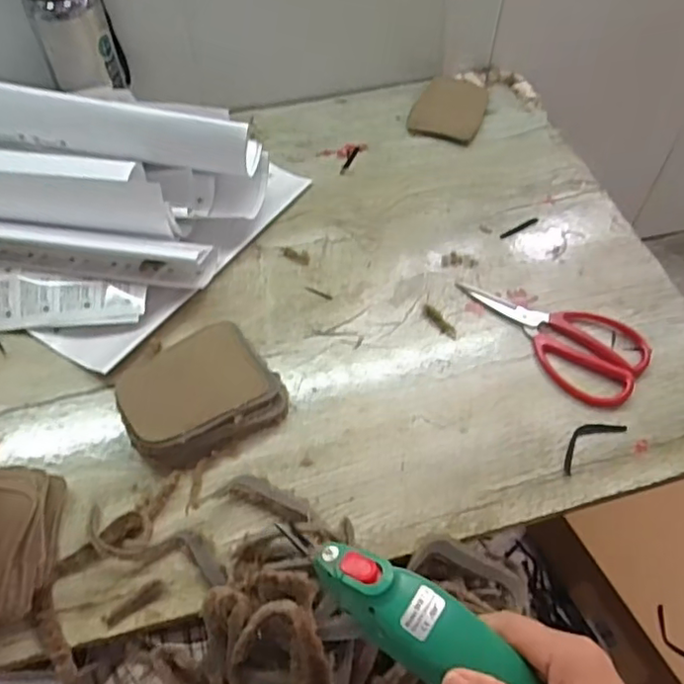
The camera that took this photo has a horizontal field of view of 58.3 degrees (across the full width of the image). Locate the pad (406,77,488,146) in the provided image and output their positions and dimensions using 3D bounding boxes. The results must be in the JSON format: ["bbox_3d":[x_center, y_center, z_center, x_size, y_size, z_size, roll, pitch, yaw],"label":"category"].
[{"bbox_3d":[0.141,-0.305,0.801,0.089,0.014,0.112,17,58,13],"label":"pad"}]

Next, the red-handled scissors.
[{"bbox_3d":[0.201,-0.010,0.599,0.185,0.006,0.092,33,63,22],"label":"red-handled scissors"}]

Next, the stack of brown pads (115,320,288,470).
[{"bbox_3d":[-0.124,0.046,0.536,0.130,0.046,0.104,-30,59,-17],"label":"stack of brown pads"}]

